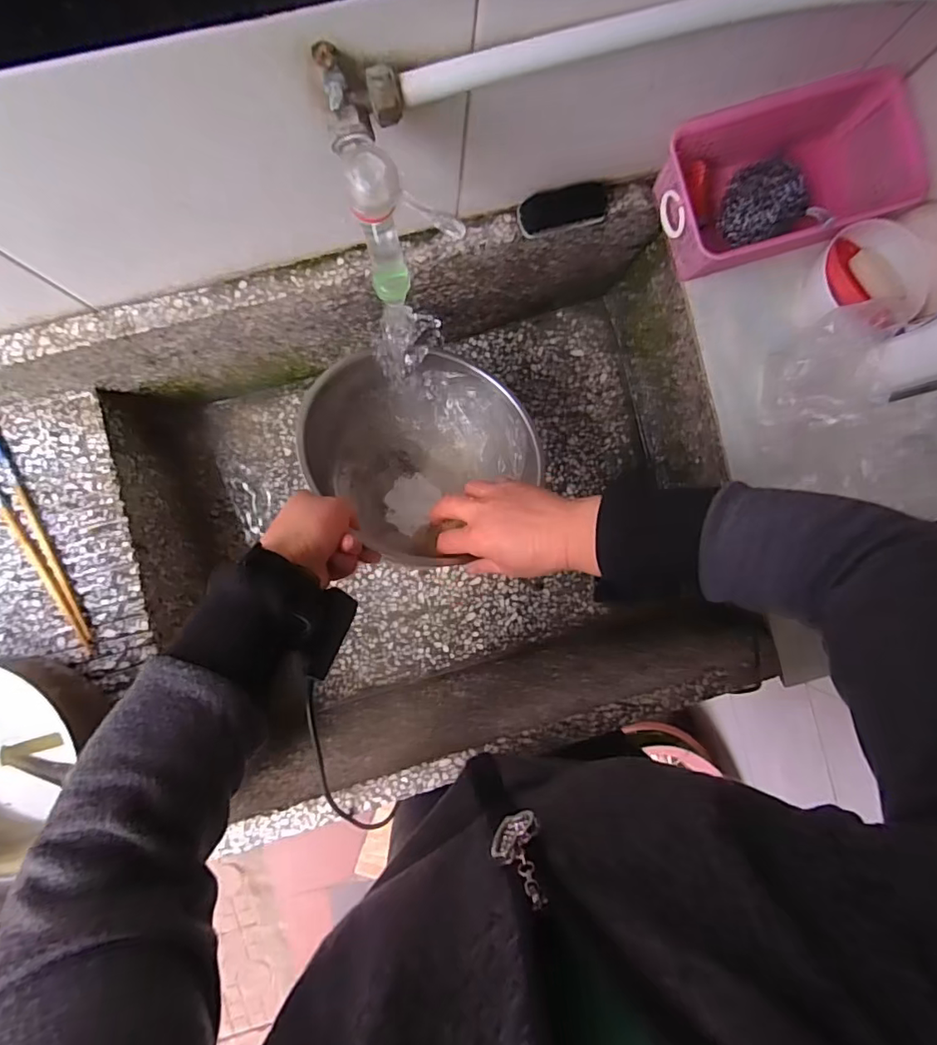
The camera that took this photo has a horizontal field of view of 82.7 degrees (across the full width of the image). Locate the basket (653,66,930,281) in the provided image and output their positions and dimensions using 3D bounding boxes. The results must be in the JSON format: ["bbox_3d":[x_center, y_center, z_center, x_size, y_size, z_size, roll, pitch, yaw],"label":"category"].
[{"bbox_3d":[0.266,-0.286,0.459,0.199,0.078,0.121,-17,92,-4],"label":"basket"}]

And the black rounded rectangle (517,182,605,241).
[{"bbox_3d":[0.085,-0.283,0.480,0.079,0.037,0.010,-14,49,-4],"label":"black rounded rectangle"}]

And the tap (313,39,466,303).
[{"bbox_3d":[-0.048,-0.198,0.297,0.050,0.075,0.121,-17,92,-4],"label":"tap"}]

